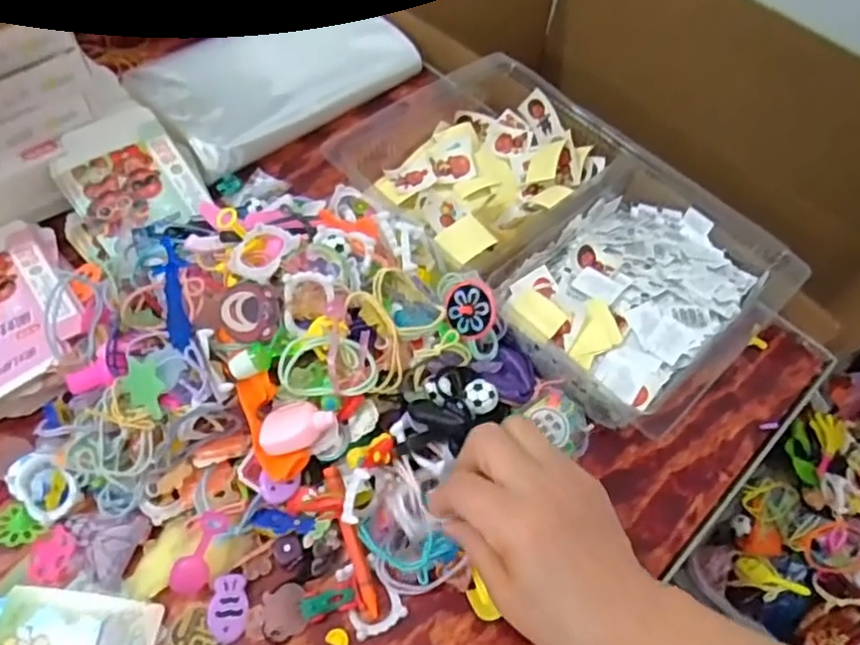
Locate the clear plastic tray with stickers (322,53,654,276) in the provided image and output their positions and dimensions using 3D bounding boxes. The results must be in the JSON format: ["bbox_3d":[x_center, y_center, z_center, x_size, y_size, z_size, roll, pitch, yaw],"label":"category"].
[{"bbox_3d":[0.036,-0.139,0.556,0.206,0.053,0.189,-33,65,-24],"label":"clear plastic tray with stickers"}]

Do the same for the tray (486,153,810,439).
[{"bbox_3d":[0.154,-0.022,0.496,0.197,0.053,0.171,-35,65,-25],"label":"tray"}]

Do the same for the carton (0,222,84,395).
[{"bbox_3d":[-0.292,-0.011,0.448,0.087,0.015,0.144,-30,60,-16],"label":"carton"}]

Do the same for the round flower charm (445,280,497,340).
[{"bbox_3d":[0.028,-0.010,0.444,0.034,0.008,0.038,-35,73,21],"label":"round flower charm"}]

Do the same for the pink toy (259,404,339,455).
[{"bbox_3d":[-0.080,0.060,0.393,0.044,0.020,0.028,-11,59,-13],"label":"pink toy"}]

